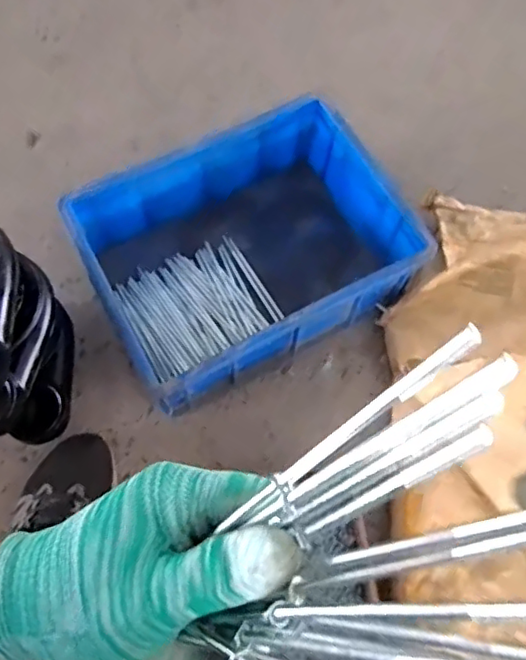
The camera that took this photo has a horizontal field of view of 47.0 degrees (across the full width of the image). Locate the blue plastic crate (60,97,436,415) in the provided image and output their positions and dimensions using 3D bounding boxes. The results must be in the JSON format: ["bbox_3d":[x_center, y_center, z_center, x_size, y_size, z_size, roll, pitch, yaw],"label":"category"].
[{"bbox_3d":[-0.021,-0.106,0.861,0.382,0.211,0.292,-29,76,-9],"label":"blue plastic crate"}]

